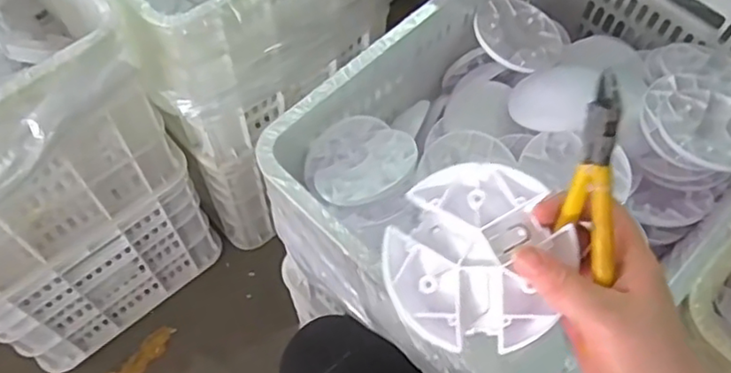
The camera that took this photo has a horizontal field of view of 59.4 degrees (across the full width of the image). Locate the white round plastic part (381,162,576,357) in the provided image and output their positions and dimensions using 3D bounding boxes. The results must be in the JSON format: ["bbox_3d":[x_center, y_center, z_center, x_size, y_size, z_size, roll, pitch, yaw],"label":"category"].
[{"bbox_3d":[0.065,0.041,0.375,0.098,0.021,0.104,23,82,14],"label":"white round plastic part"}]

